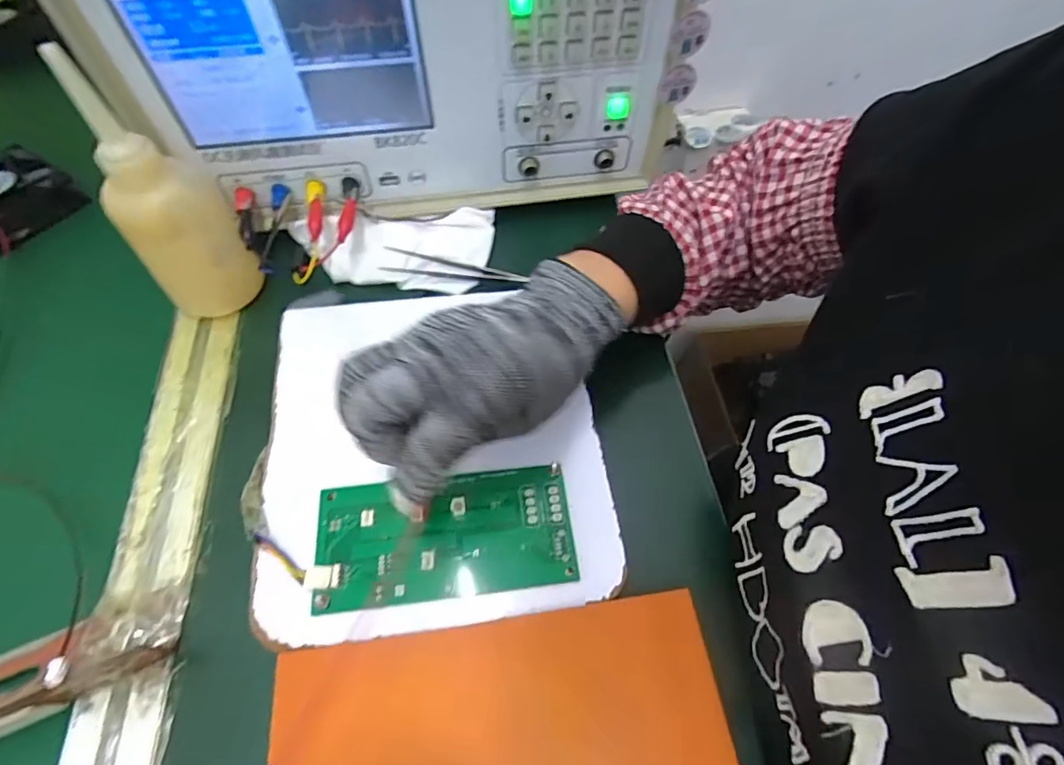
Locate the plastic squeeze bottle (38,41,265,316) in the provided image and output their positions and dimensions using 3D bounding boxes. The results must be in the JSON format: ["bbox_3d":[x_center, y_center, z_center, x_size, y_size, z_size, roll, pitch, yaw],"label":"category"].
[{"bbox_3d":[-0.224,-0.107,0.318,0.061,0.147,0.051,-31,62,-17],"label":"plastic squeeze bottle"}]

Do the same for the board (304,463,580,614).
[{"bbox_3d":[-0.046,0.079,0.276,0.133,0.007,0.064,-7,58,-3],"label":"board"}]

